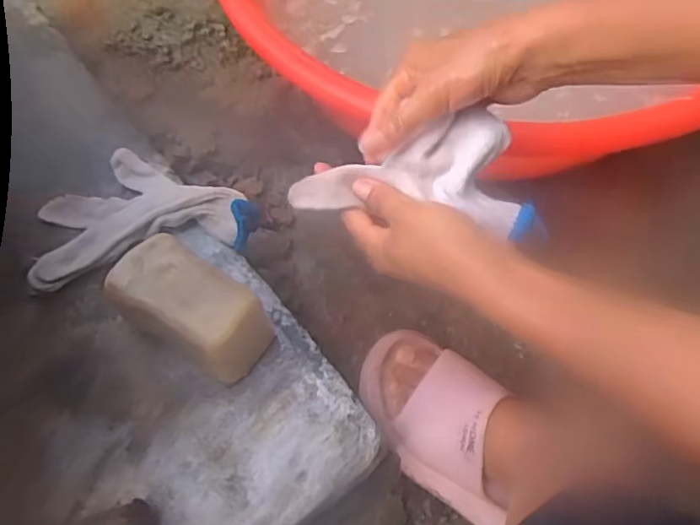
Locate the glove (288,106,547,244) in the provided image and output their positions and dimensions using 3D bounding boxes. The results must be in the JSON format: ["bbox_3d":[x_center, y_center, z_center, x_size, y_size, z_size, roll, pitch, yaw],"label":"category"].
[{"bbox_3d":[0.046,-0.056,0.384,0.164,0.054,0.066,2,67,4],"label":"glove"}]

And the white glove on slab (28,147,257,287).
[{"bbox_3d":[-0.173,-0.050,0.490,0.179,0.026,0.114,-14,67,-3],"label":"white glove on slab"}]

